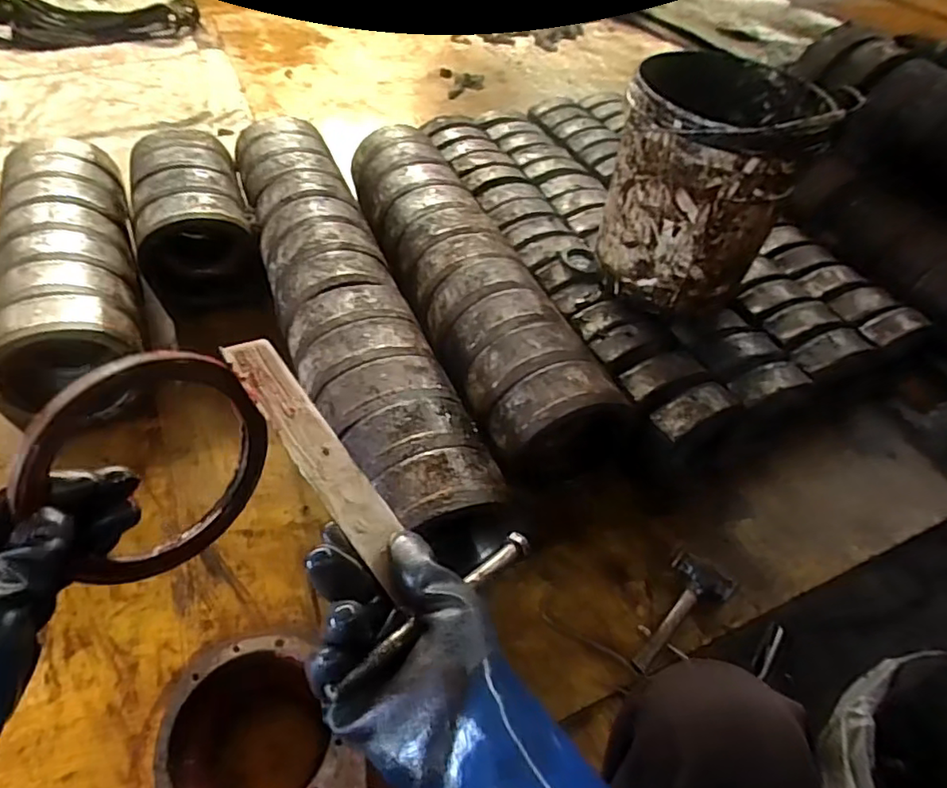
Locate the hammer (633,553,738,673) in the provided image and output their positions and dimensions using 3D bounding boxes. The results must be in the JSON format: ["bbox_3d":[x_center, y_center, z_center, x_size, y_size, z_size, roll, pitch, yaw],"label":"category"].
[{"bbox_3d":[0.301,0.329,0.867,0.088,0.034,0.197,37,55,25],"label":"hammer"}]

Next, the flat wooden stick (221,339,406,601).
[{"bbox_3d":[-0.103,0.034,0.384,0.034,0.009,0.193,-24,66,-40],"label":"flat wooden stick"}]

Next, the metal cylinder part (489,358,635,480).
[{"bbox_3d":[0.147,0.042,0.939,0.218,0.184,0.100,-18,52,-20],"label":"metal cylinder part"}]

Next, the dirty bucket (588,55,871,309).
[{"bbox_3d":[0.375,-0.348,0.976,0.265,0.341,0.288,3,48,-3],"label":"dirty bucket"}]

